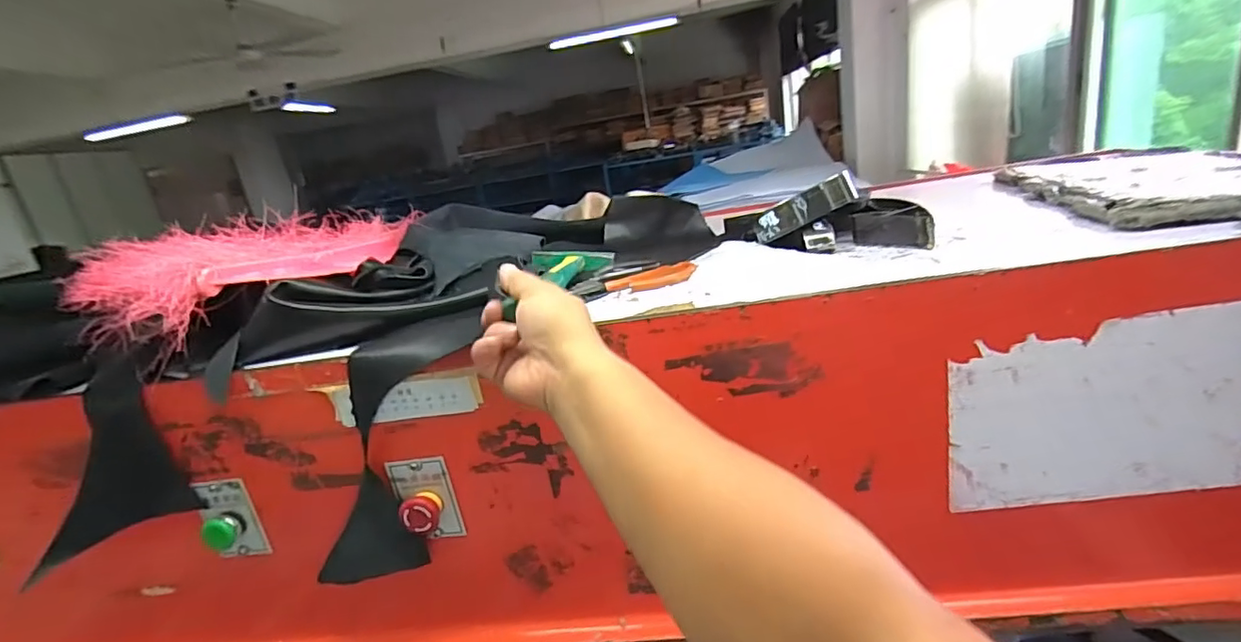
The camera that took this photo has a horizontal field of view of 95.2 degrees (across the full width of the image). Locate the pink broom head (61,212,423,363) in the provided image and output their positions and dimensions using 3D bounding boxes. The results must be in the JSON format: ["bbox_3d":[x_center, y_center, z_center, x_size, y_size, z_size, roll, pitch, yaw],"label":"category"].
[{"bbox_3d":[-0.375,-0.077,0.632,0.111,0.081,0.371,-4,20,17],"label":"pink broom head"}]

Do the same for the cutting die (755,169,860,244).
[{"bbox_3d":[0.199,-0.123,0.604,0.113,0.035,0.033,-27,22,0],"label":"cutting die"}]

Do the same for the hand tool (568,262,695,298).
[{"bbox_3d":[0.016,-0.042,0.592,0.129,0.011,0.059,-13,19,-11],"label":"hand tool"}]

